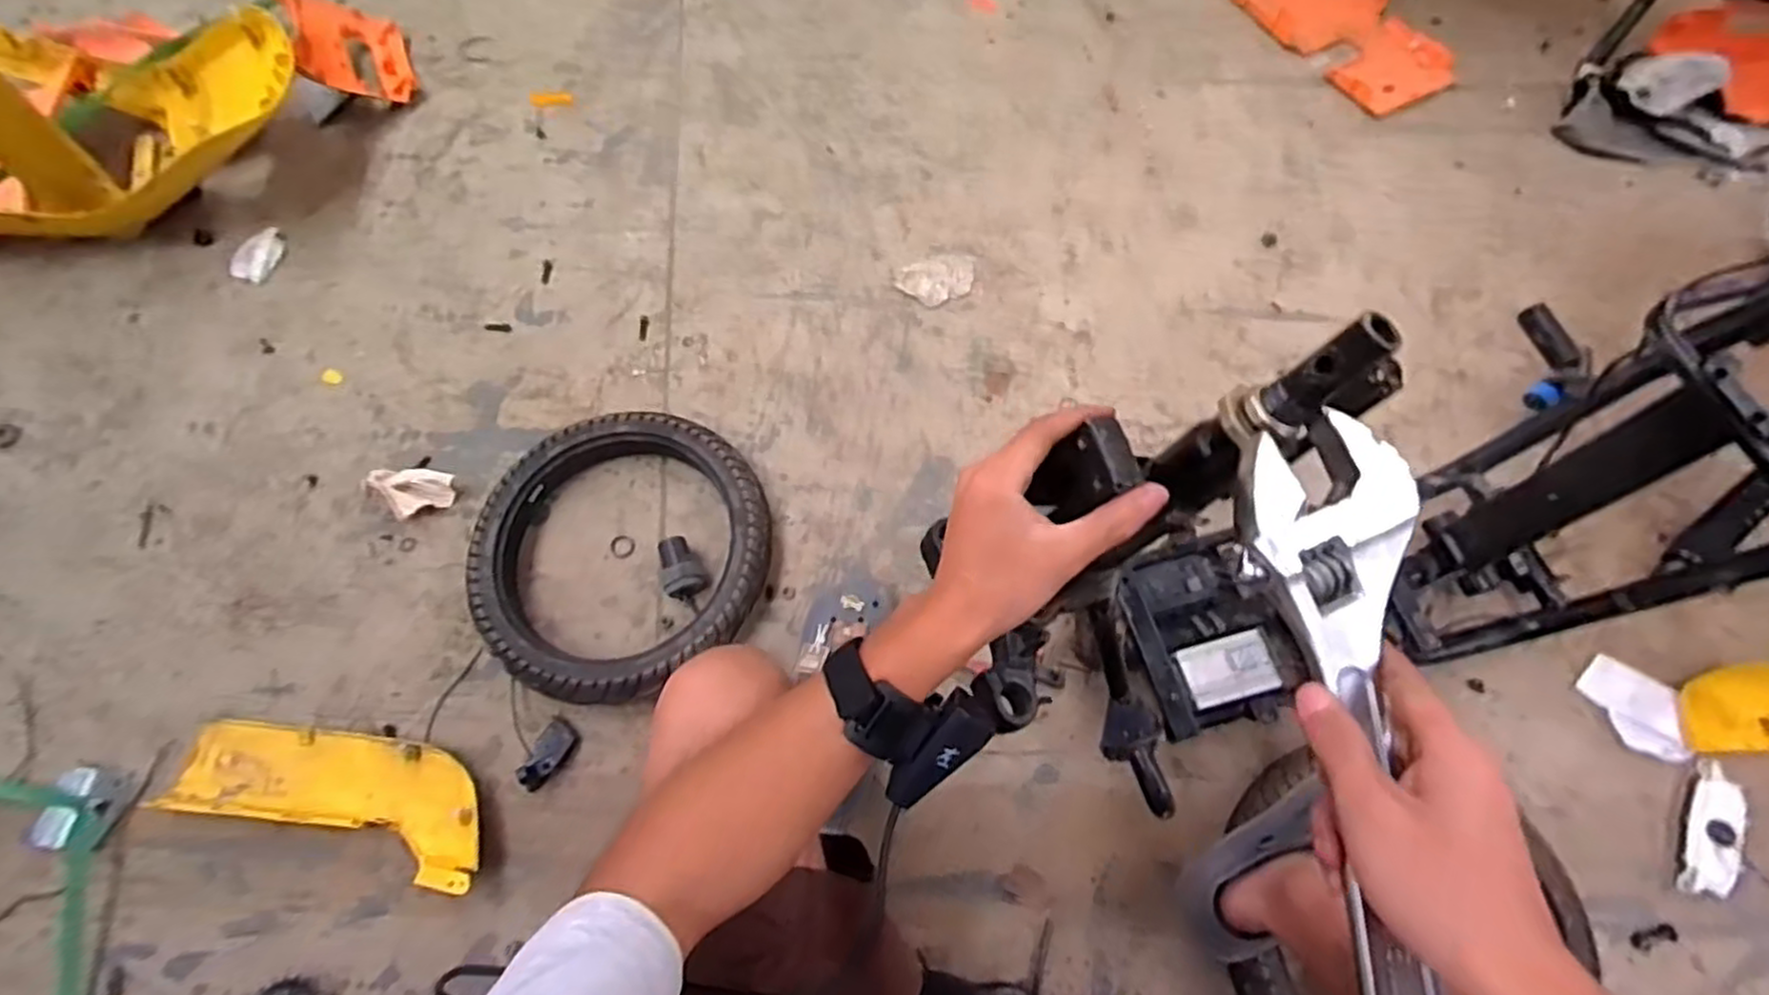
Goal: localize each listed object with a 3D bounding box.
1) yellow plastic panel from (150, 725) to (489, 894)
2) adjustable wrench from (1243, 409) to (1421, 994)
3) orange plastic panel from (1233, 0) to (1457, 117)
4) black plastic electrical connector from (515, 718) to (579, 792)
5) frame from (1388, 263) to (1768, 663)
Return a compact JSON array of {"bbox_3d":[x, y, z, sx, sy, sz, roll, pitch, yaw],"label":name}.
[{"bbox_3d":[-0.603,0.326,0.832,0.361,0.056,0.127,11,70,4],"label":"yellow plastic panel"},{"bbox_3d":[0.215,0.131,0.342,0.081,0.019,0.346,1,78,0],"label":"adjustable wrench"},{"bbox_3d":[0.830,-0.859,1.334,0.276,0.032,0.397,-30,72,-11],"label":"orange plastic panel"},{"bbox_3d":[-0.383,0.293,0.859,0.033,0.032,0.076,25,72,9],"label":"black plastic electrical connector"},{"bbox_3d":[0.746,-0.012,0.759,0.376,0.371,0.245,-20,71,-7],"label":"frame"}]

